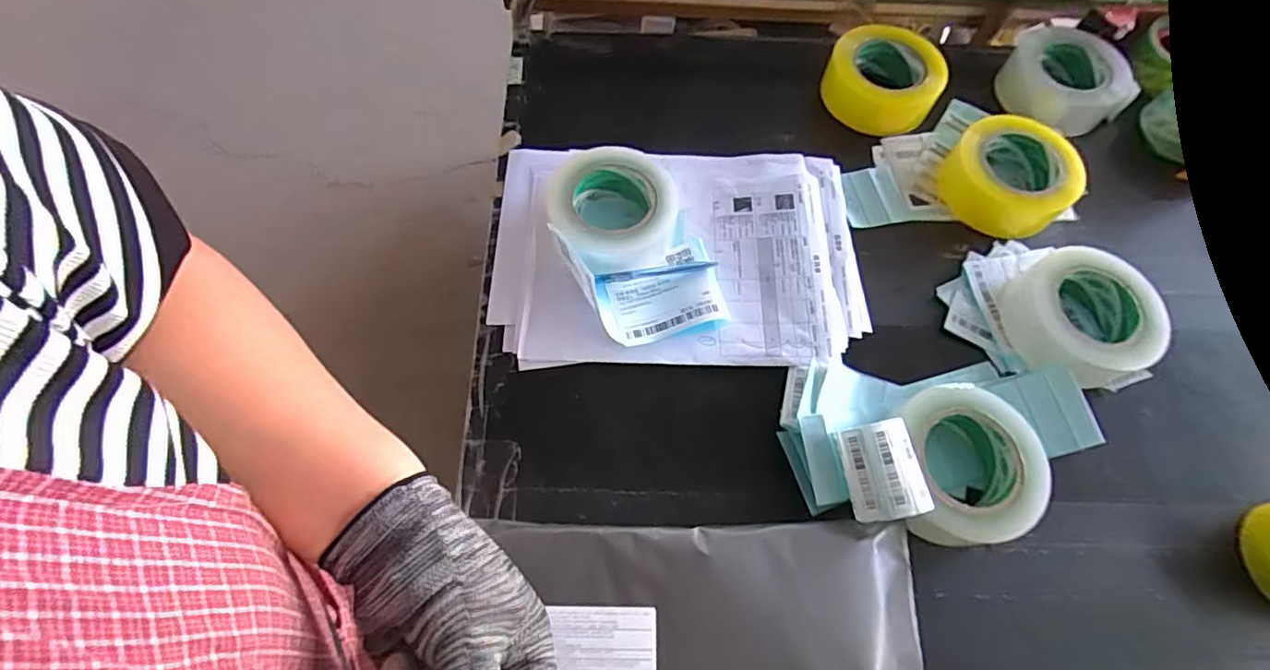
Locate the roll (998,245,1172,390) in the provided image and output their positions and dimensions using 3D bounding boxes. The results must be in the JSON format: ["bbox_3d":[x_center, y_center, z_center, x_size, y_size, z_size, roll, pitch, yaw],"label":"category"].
[{"bbox_3d":[0.410,-0.015,0.555,0.107,0.066,0.114,1,66,-3],"label":"roll"}]

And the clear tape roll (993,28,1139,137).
[{"bbox_3d":[0.492,-0.290,0.694,0.105,0.064,0.132,-29,71,-15],"label":"clear tape roll"}]

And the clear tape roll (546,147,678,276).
[{"bbox_3d":[-0.022,-0.121,0.583,0.120,0.048,0.121,1,66,-3],"label":"clear tape roll"}]

